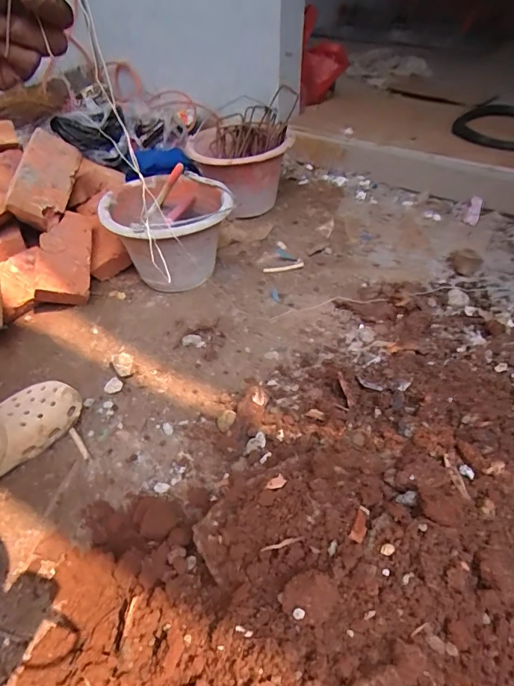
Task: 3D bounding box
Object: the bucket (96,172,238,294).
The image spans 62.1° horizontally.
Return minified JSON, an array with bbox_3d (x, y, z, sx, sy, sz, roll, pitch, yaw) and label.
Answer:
[{"bbox_3d":[-0.179,-0.227,0.889,0.246,0.183,0.266,-8,45,-8],"label":"bucket"}]

